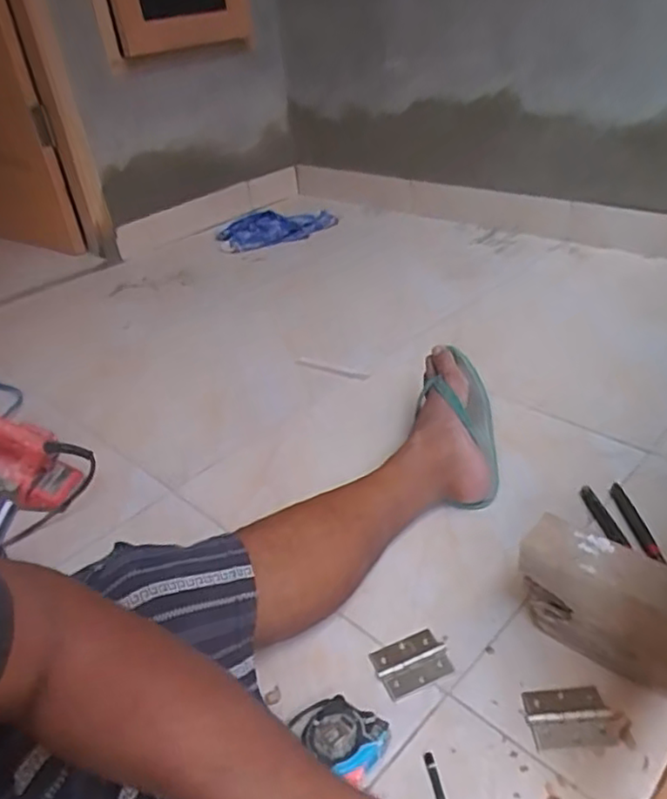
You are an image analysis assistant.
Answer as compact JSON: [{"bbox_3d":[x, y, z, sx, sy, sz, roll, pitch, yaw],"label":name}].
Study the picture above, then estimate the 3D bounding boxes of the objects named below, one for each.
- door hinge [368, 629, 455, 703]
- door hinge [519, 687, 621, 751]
[{"bbox_3d":[0.083,0.281,0.687,0.076,0.006,0.058,-17,36,-16],"label":"door hinge"},{"bbox_3d":[0.227,0.306,0.625,0.077,0.007,0.059,-5,34,2],"label":"door hinge"}]

